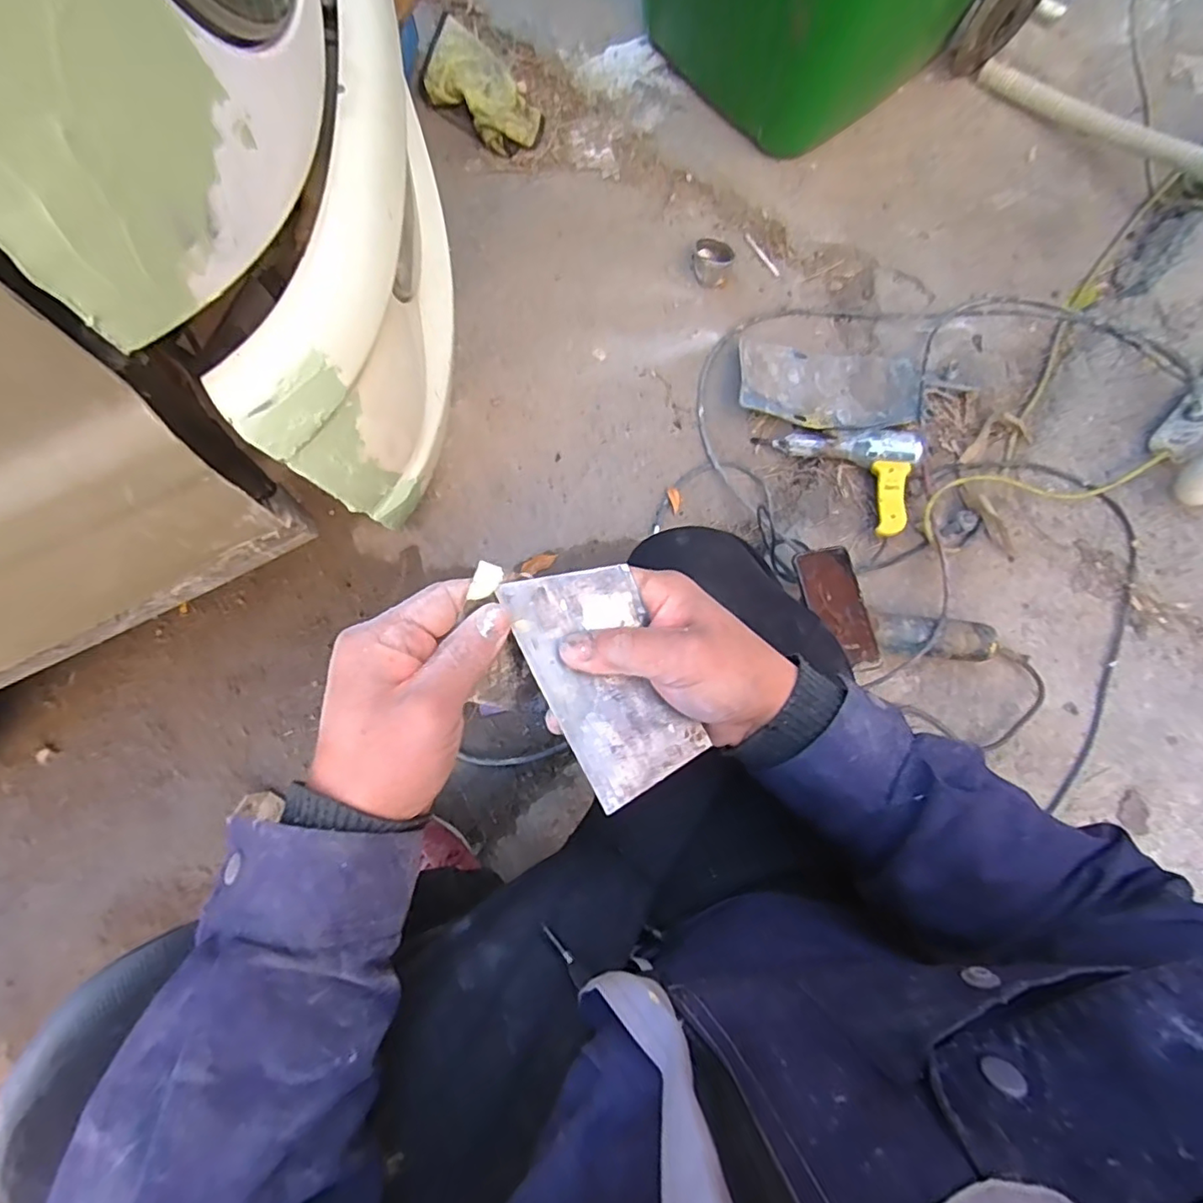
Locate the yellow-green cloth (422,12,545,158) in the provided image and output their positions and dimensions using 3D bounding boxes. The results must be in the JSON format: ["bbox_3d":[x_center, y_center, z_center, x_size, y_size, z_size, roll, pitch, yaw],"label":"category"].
[{"bbox_3d":[-0.230,-0.914,1.045,0.152,0.042,0.314,-31,81,-9],"label":"yellow-green cloth"}]

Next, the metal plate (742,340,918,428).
[{"bbox_3d":[0.352,-0.345,0.931,0.274,0.040,0.148,6,77,1],"label":"metal plate"}]

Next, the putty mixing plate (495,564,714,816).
[{"bbox_3d":[0.003,0.040,0.325,0.070,0.010,0.128,-24,84,-20],"label":"putty mixing plate"}]

